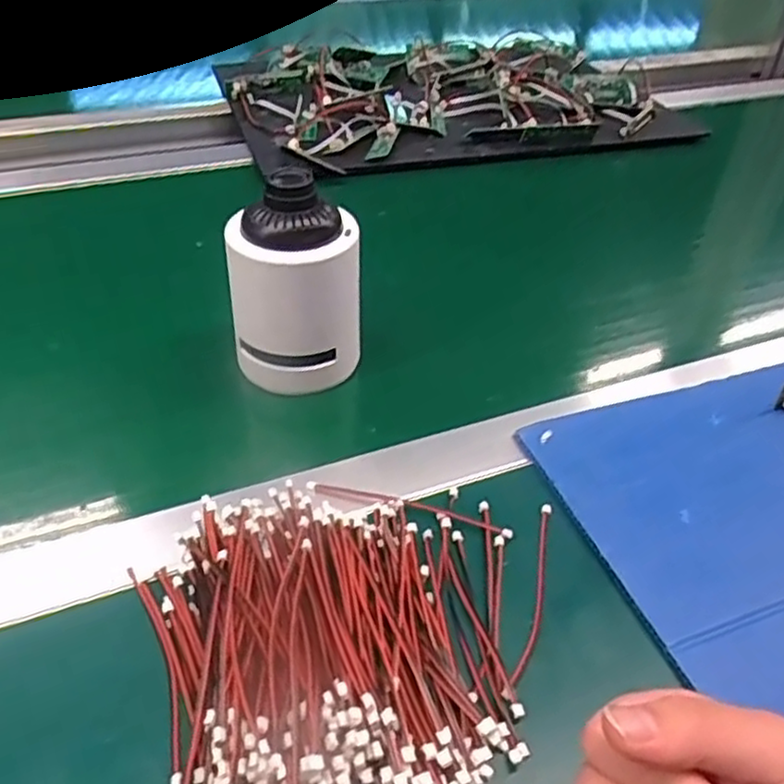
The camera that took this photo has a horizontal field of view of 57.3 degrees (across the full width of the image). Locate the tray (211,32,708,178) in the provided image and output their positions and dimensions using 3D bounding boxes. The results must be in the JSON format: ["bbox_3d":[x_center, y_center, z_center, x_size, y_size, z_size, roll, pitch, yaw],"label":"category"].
[{"bbox_3d":[0.061,-0.334,0.809,0.465,0.052,0.330,-8,43,-15],"label":"tray"}]

